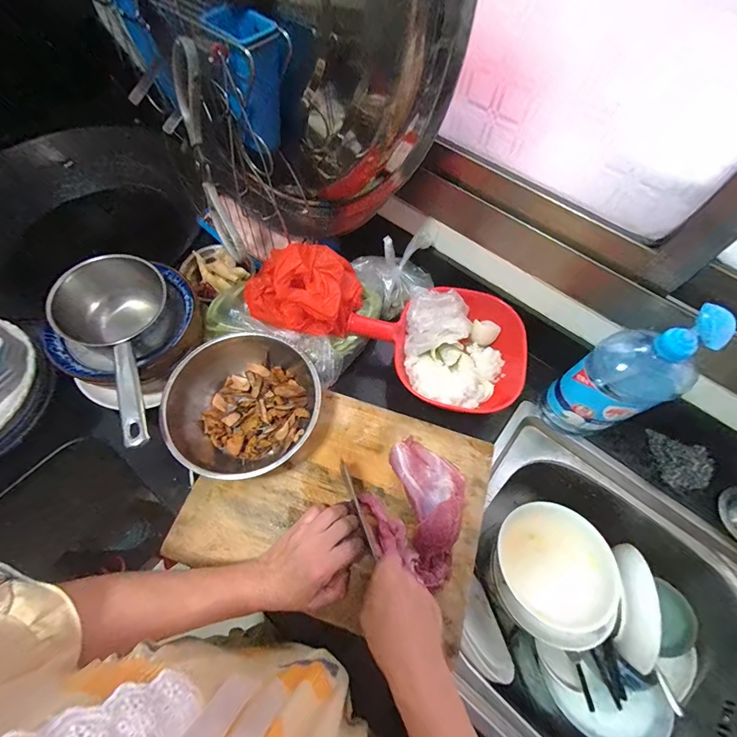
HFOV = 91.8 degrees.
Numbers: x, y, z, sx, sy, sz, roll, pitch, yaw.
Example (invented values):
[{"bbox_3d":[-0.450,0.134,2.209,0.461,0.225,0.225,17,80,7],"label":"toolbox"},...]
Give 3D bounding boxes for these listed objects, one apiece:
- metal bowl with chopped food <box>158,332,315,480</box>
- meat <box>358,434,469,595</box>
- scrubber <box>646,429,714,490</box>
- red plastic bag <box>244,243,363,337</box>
[{"bbox_3d":[-0.175,0.056,0.527,0.206,0.085,0.213,1,63,-2],"label":"metal bowl with chopped food"},{"bbox_3d":[0.071,0.190,0.496,0.141,0.029,0.147,33,66,13],"label":"meat"},{"bbox_3d":[0.485,0.137,0.550,0.070,0.036,0.089,-2,64,-4],"label":"scrubber"},{"bbox_3d":[-0.100,-0.112,0.539,0.178,0.146,0.122,-4,64,-5],"label":"red plastic bag"}]

